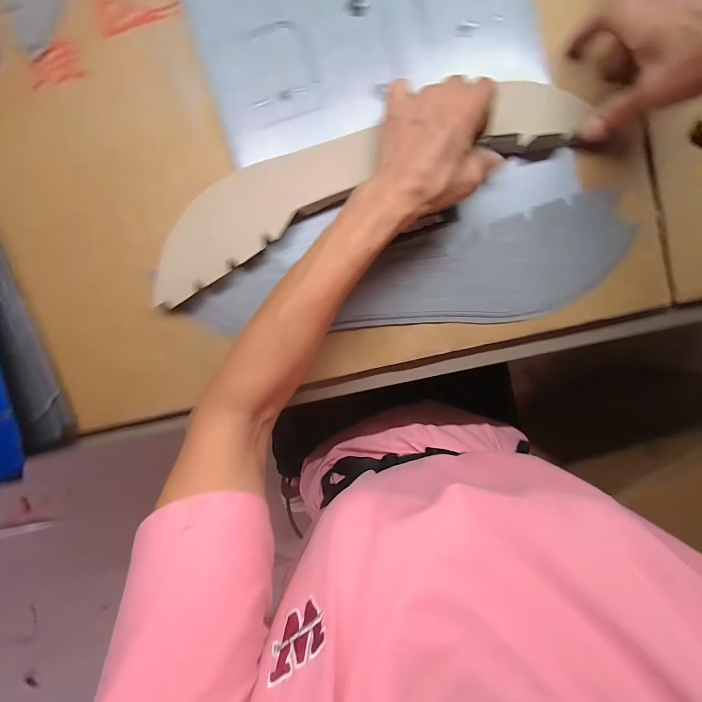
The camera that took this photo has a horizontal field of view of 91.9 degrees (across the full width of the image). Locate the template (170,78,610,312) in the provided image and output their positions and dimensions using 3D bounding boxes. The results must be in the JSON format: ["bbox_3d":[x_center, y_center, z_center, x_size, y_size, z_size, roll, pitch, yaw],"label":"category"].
[{"bbox_3d":[-0.004,-0.151,0.293,0.384,0.010,0.080,-22,87,3],"label":"template"}]

